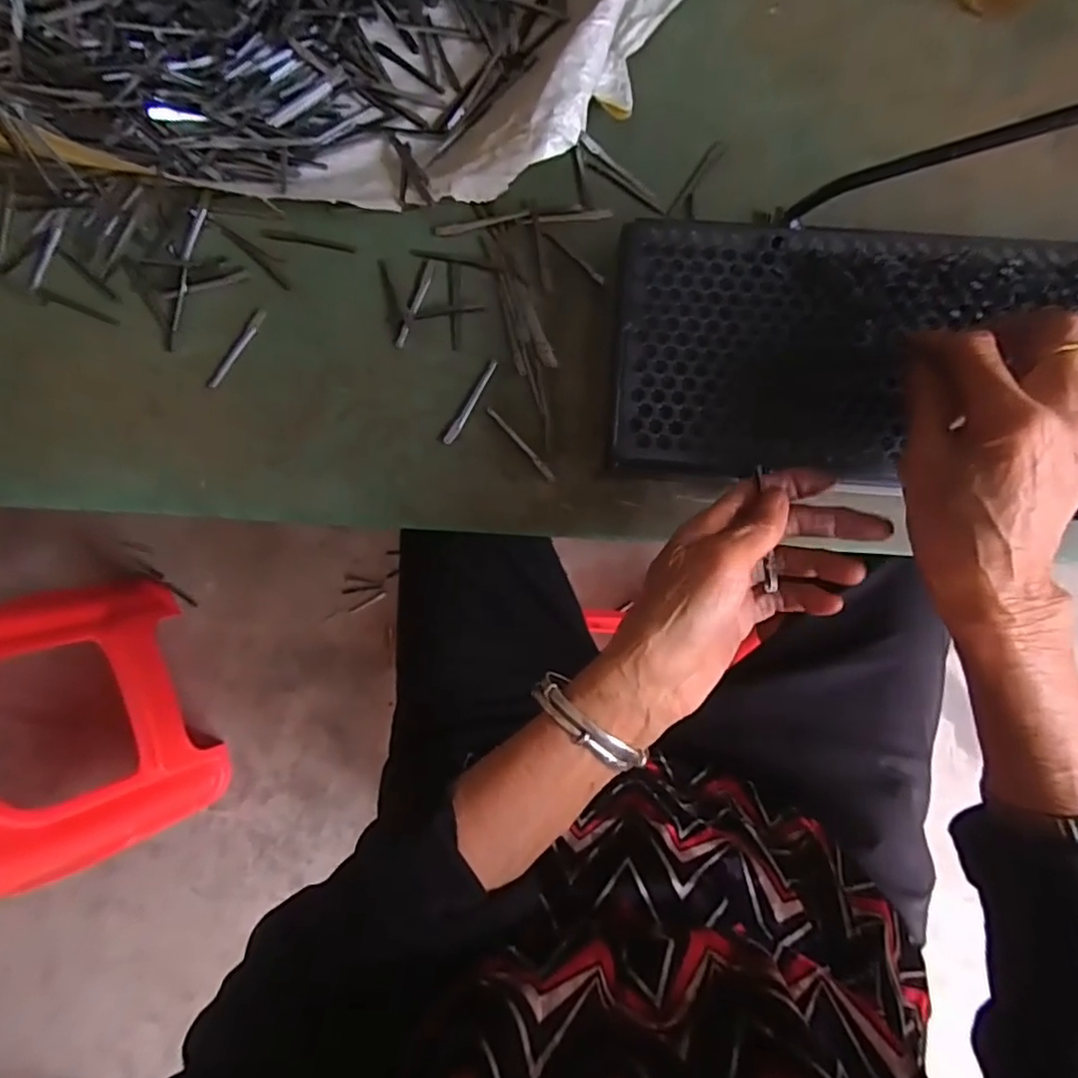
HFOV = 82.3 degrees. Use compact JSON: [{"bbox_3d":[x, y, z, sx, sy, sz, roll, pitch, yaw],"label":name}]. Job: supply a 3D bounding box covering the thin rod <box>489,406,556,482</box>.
[{"bbox_3d":[-0.012,-0.066,0.428,0.006,0.004,0.067,-41,88,0],"label":"thin rod"}]

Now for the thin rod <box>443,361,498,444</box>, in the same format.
[{"bbox_3d":[-0.047,-0.095,0.431,0.008,0.004,0.066,32,90,2],"label":"thin rod"}]

